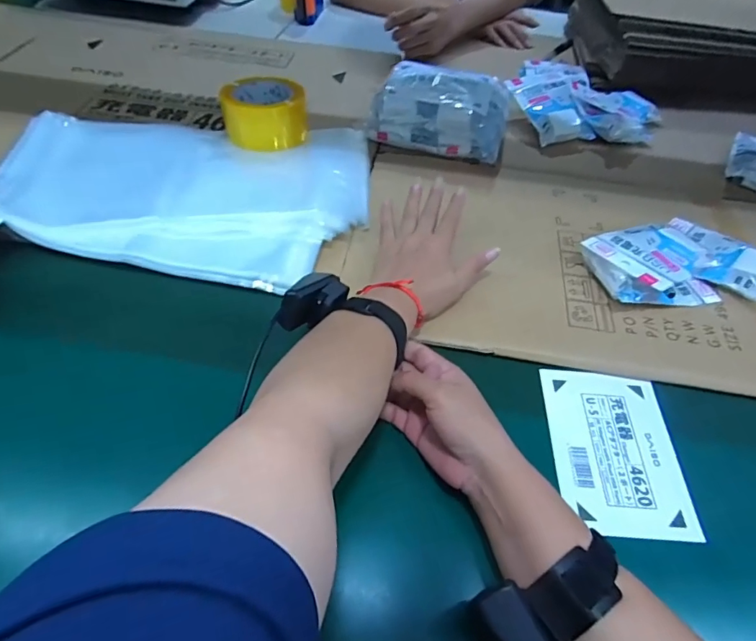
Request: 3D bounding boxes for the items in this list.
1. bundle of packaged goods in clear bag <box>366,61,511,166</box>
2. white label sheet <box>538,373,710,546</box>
[{"bbox_3d":[0.093,-0.305,0.669,0.186,0.061,0.153,13,52,7],"label":"bundle of packaged goods in clear bag"},{"bbox_3d":[0.207,0.112,0.408,0.106,0.004,0.145,4,52,1],"label":"white label sheet"}]

